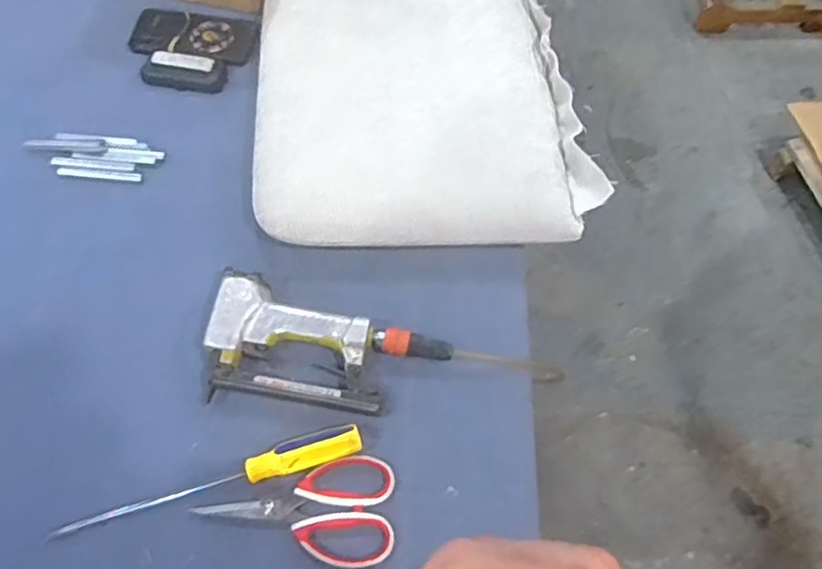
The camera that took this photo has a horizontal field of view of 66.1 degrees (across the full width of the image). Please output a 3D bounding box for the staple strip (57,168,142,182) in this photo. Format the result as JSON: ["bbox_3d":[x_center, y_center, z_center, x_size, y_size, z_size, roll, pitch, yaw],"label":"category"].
[{"bbox_3d":[-0.382,-0.135,0.776,0.102,0.004,0.013,4,64,-1],"label":"staple strip"}]

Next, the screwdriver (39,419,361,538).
[{"bbox_3d":[-0.188,0.191,0.611,0.287,0.024,0.029,-16,66,-10],"label":"screwdriver"}]

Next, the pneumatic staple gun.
[{"bbox_3d":[-0.093,0.079,0.664,0.255,0.035,0.128,16,64,5],"label":"pneumatic staple gun"}]

